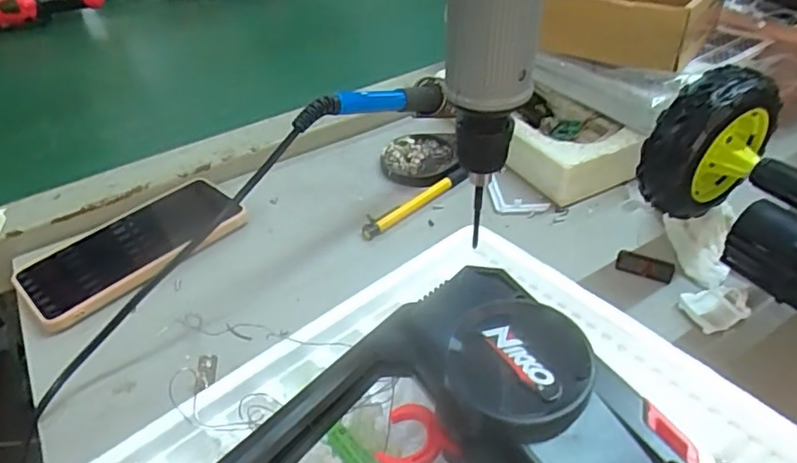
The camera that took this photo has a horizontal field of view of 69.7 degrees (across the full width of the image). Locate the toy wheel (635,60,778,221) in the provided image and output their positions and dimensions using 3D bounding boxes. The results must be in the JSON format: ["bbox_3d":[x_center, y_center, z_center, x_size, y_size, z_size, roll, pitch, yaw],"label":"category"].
[{"bbox_3d":[0.191,-0.051,0.350,0.077,0.085,0.036,-20,43,-17],"label":"toy wheel"}]

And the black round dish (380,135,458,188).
[{"bbox_3d":[0.018,-0.065,0.517,0.066,0.013,0.068,-3,41,2],"label":"black round dish"}]

